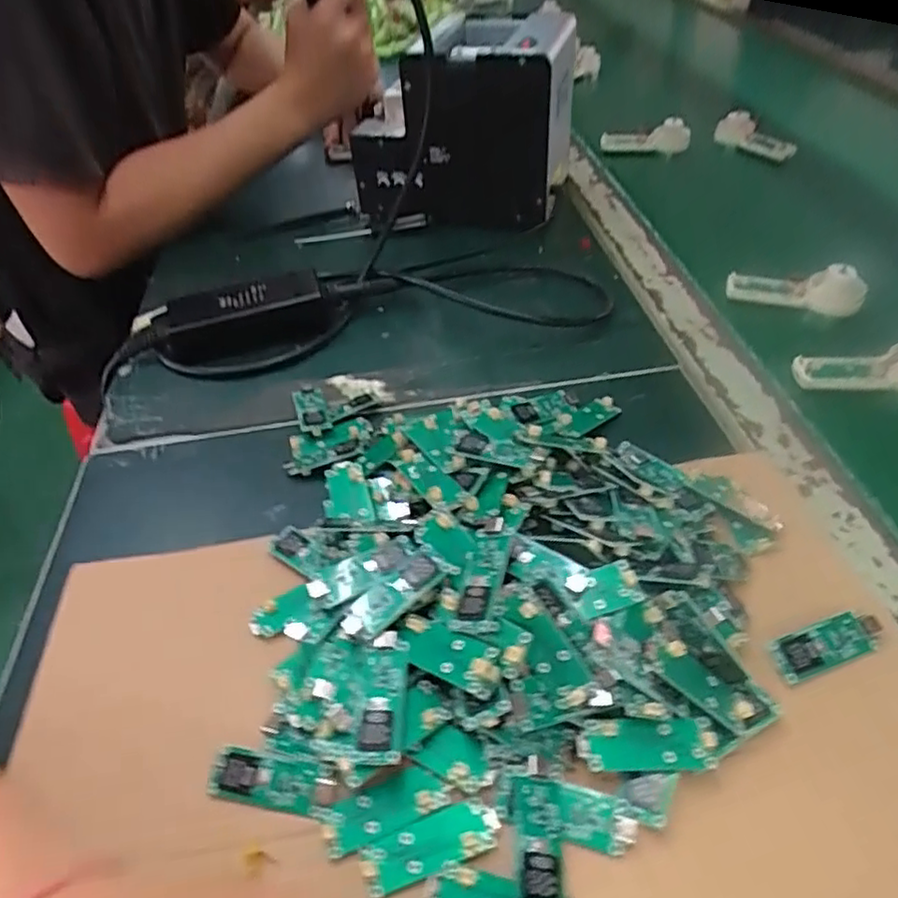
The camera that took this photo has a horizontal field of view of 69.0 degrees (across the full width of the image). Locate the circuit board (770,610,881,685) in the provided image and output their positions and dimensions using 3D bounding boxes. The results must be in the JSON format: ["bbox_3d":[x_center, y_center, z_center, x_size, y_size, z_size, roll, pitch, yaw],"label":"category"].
[{"bbox_3d":[0.167,0.086,0.288,0.051,0.004,0.019,-17,68,-9],"label":"circuit board"}]

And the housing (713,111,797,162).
[{"bbox_3d":[0.336,-0.345,0.720,0.022,0.033,0.089,-27,48,-20],"label":"housing"}]

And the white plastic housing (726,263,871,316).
[{"bbox_3d":[0.264,-0.127,0.498,0.094,0.025,0.027,16,48,21],"label":"white plastic housing"}]

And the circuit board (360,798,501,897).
[{"bbox_3d":[-0.007,0.148,0.245,0.052,0.006,0.018,-19,44,-11],"label":"circuit board"}]

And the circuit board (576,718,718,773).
[{"bbox_3d":[0.078,0.117,0.257,0.052,0.004,0.018,-4,61,4],"label":"circuit board"}]

